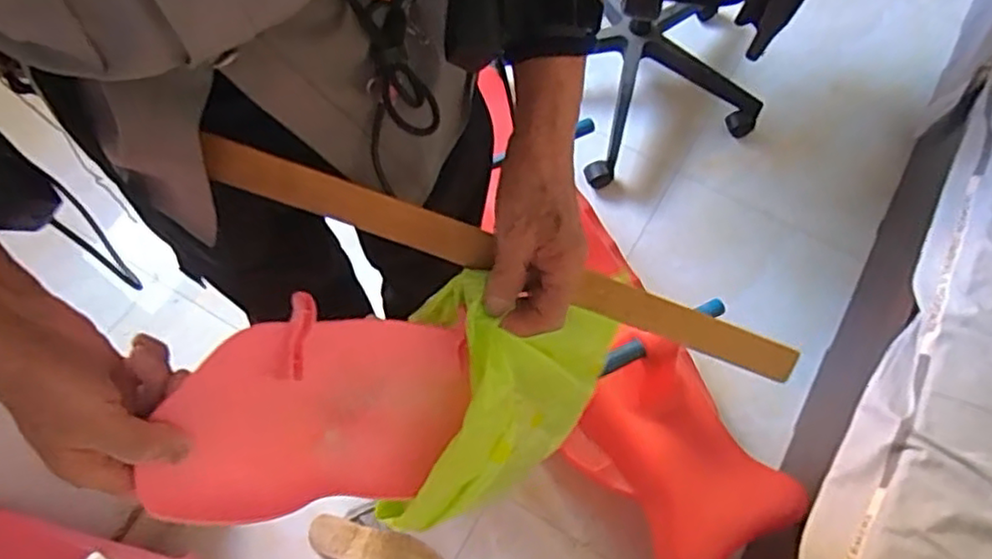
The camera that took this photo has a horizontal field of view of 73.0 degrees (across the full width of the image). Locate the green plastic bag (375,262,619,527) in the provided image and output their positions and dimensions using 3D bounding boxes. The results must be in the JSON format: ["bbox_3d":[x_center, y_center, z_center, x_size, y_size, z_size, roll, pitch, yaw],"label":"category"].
[{"bbox_3d":[0.002,0.112,0.541,0.133,0.205,0.196,15,70,8],"label":"green plastic bag"}]

